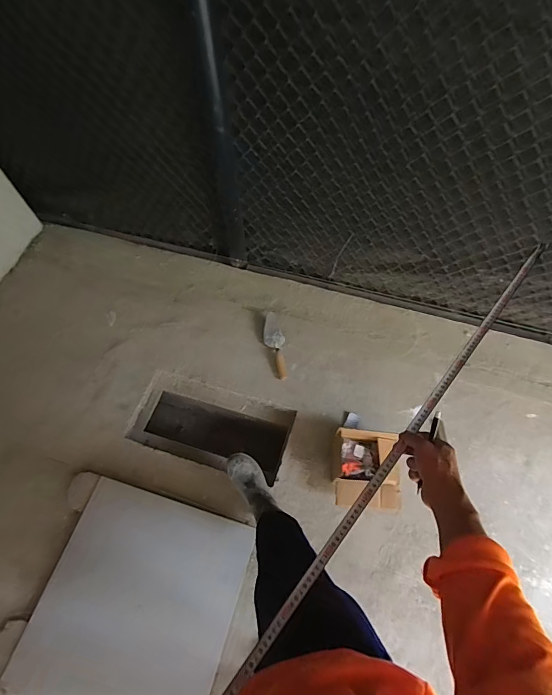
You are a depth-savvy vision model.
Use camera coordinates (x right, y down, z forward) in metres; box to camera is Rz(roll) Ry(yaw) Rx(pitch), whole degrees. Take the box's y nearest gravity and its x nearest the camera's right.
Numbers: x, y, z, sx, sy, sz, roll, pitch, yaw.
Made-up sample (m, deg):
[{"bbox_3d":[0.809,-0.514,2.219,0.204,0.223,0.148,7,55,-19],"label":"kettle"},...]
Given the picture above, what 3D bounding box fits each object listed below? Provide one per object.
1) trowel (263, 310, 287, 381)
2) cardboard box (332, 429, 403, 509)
[{"bbox_3d":[-0.003,-0.012,1.604,0.091,0.043,0.319,-8,62,-3],"label":"trowel"},{"bbox_3d":[0.302,0.421,1.273,0.208,0.158,0.236,0,63,1],"label":"cardboard box"}]

